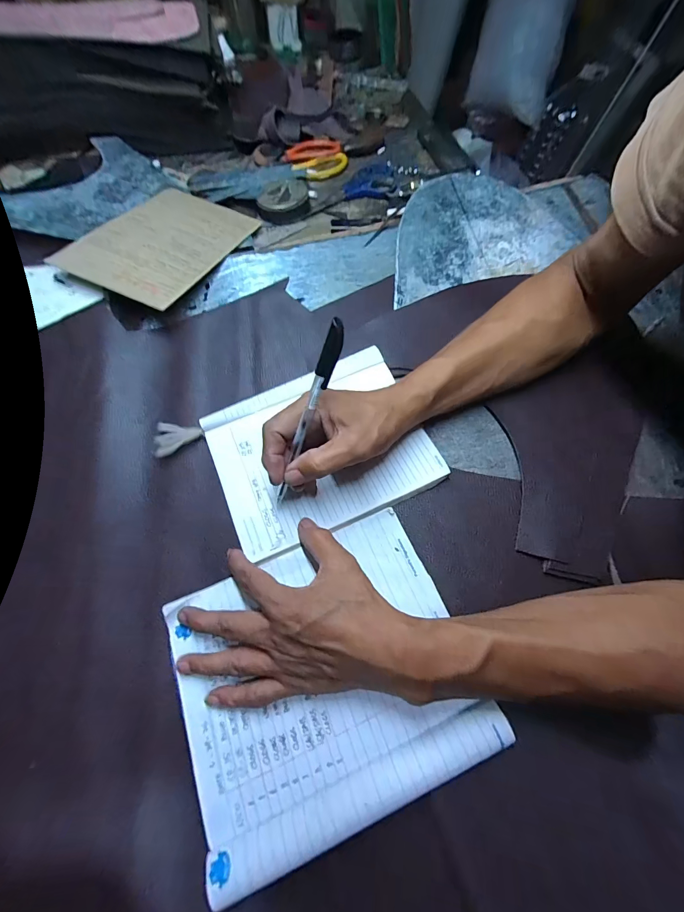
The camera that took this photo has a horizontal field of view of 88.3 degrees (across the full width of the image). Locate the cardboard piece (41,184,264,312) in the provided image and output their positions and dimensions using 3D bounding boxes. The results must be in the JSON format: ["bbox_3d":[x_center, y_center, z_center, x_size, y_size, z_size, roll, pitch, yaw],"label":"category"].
[{"bbox_3d":[-0.230,-0.282,0.456,0.158,0.011,0.222,24,59,3],"label":"cardboard piece"}]

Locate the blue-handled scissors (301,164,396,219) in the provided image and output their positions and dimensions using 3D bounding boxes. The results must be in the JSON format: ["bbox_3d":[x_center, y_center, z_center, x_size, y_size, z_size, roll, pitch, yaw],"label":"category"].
[{"bbox_3d":[0.009,-0.417,0.548,0.161,0.009,0.079,-20,67,-9],"label":"blue-handled scissors"}]

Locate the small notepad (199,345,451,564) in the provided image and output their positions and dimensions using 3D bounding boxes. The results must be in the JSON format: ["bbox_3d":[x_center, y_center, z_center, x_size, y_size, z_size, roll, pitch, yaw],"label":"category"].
[{"bbox_3d":[-0.022,-0.011,0.341,0.196,0.014,0.159,-22,67,-9],"label":"small notepad"}]

